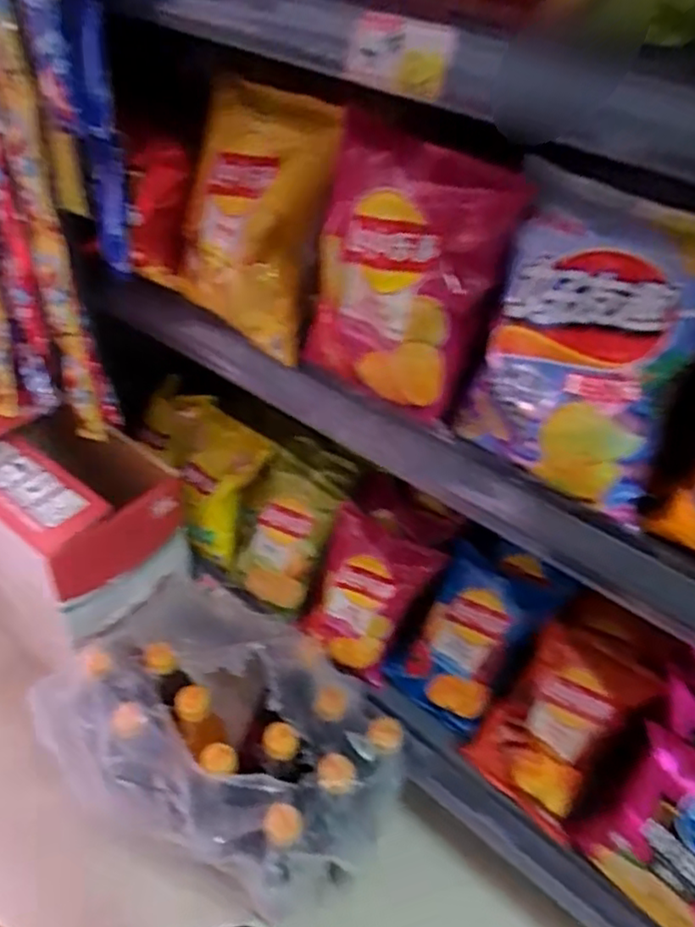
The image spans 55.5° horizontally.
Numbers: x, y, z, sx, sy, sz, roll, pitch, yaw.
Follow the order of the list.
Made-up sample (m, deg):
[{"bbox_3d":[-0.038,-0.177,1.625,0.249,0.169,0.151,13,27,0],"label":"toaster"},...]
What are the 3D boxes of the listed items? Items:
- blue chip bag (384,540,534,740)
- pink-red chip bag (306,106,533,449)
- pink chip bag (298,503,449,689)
[{"bbox_3d":[0.130,0.206,0.774,0.125,0.189,0.050,27,2,17],"label":"blue chip bag"},{"bbox_3d":[0.033,-0.143,0.516,0.163,0.198,0.056,35,48,28],"label":"pink-red chip bag"},{"bbox_3d":[0.020,0.154,0.771,0.128,0.172,0.045,26,10,19],"label":"pink chip bag"}]

